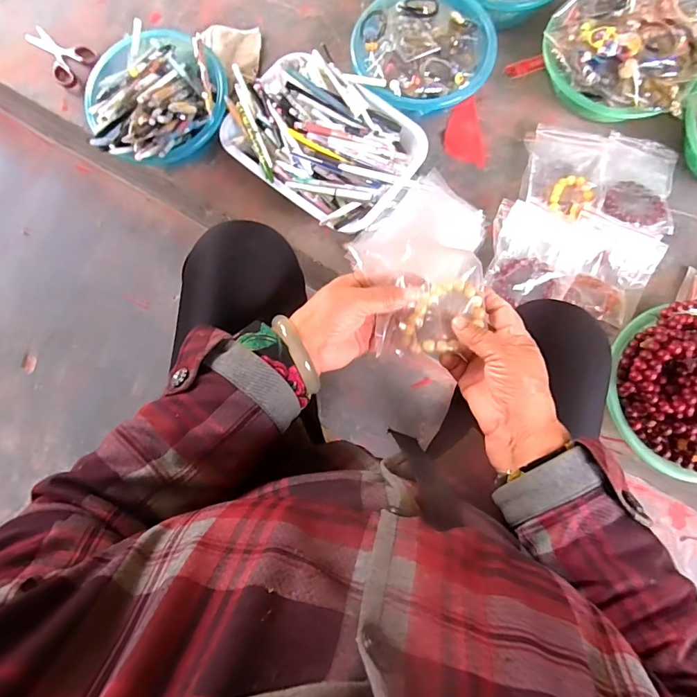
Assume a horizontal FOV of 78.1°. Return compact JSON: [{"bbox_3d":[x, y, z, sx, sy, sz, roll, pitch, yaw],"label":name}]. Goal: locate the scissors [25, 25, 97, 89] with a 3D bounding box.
[{"bbox_3d":[-0.532,-0.537,0.778,0.130,0.016,0.088,34,80,7],"label":"scissors"}]

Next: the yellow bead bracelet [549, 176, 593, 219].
[{"bbox_3d":[0.347,-0.239,0.669,0.055,0.008,0.076,33,80,7],"label":"yellow bead bracelet"}]

